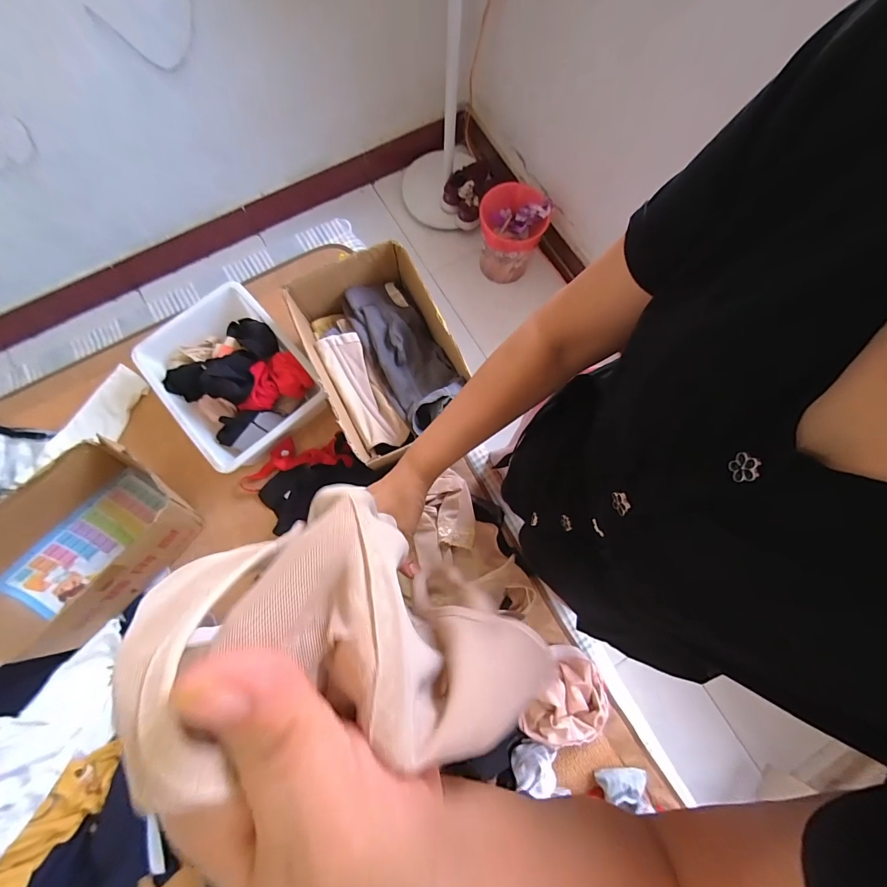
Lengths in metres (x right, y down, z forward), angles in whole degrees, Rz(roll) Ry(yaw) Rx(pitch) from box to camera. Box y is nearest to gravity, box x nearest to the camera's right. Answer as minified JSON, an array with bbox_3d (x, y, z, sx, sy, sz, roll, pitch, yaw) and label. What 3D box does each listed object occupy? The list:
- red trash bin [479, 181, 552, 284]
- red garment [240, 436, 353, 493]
[{"bbox_3d":[0.241,-0.747,1.389,0.230,0.206,0.228,2,77,0],"label":"red trash bin"},{"bbox_3d":[-0.329,0.032,0.859,0.250,0.049,0.099,-13,77,-4],"label":"red garment"}]

